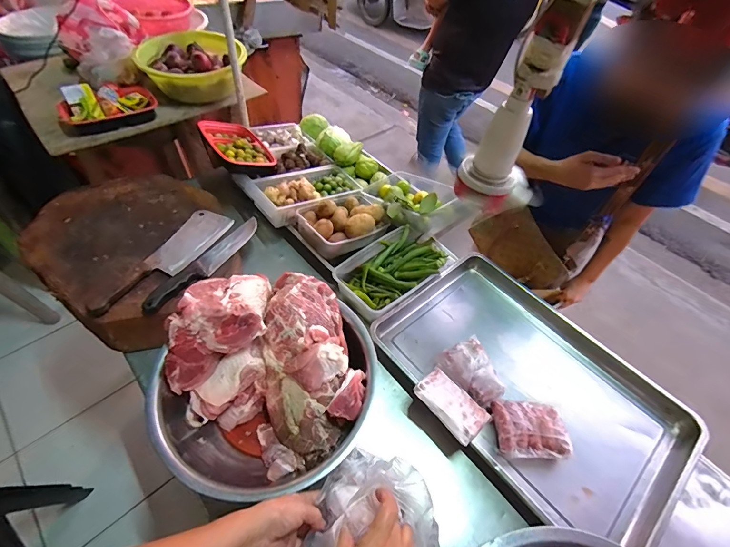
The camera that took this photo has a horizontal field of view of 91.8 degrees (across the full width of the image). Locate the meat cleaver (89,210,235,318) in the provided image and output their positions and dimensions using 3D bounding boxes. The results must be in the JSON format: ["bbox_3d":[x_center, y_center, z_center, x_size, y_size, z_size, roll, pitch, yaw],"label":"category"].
[{"bbox_3d":[-0.422,-0.028,0.762,0.094,0.028,0.324,21,55,10],"label":"meat cleaver"}]

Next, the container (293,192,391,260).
[{"bbox_3d":[-0.050,-0.140,0.910,0.216,0.083,0.156,-29,62,-23],"label":"container"}]

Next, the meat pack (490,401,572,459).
[{"bbox_3d":[0.316,0.298,0.682,0.130,0.028,0.101,4,54,-3],"label":"meat pack"}]

